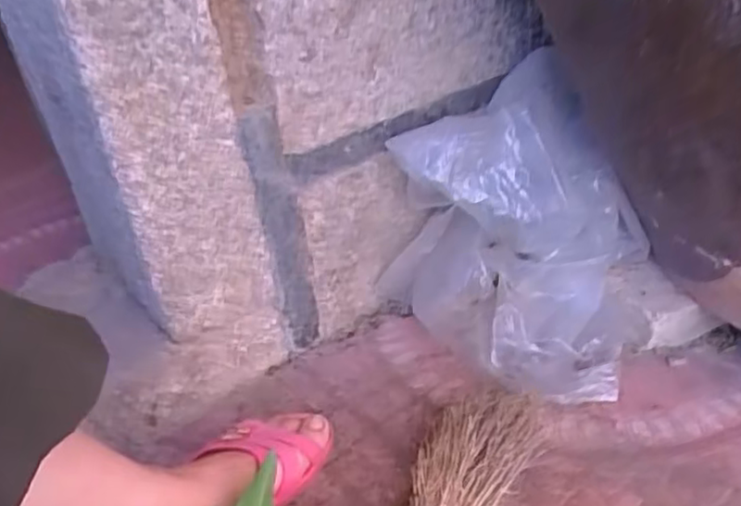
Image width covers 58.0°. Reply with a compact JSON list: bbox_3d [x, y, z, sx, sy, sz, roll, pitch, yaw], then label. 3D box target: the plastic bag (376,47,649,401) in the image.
[{"bbox_3d":[0.159,-0.027,0.642,0.206,0.217,0.236,-28,37,-30],"label":"plastic bag"}]

